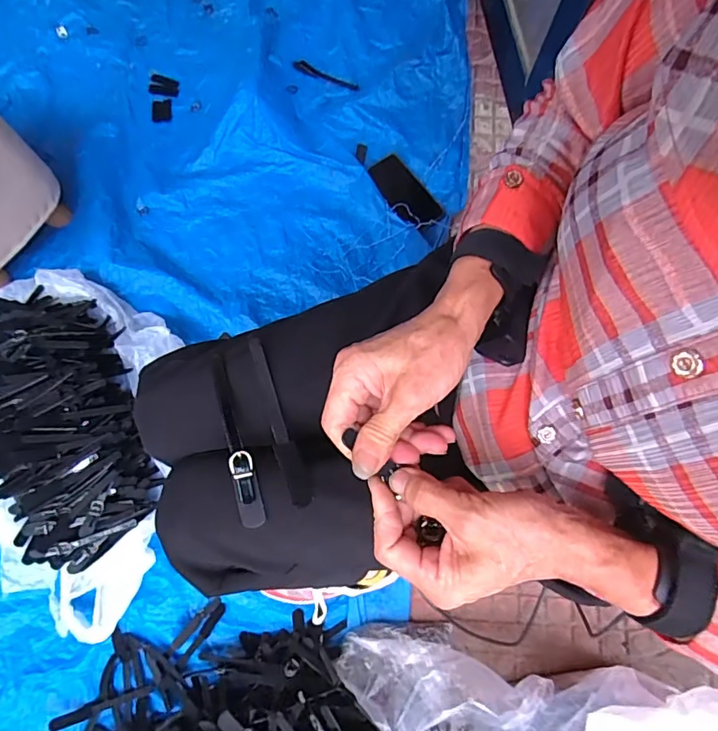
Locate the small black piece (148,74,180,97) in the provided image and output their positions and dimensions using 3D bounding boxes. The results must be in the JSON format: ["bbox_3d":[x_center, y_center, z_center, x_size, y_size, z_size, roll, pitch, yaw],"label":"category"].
[{"bbox_3d":[-0.383,-0.551,0.946,0.059,0.006,0.041,8,78,2],"label":"small black piece"}]

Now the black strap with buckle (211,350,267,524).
[{"bbox_3d":[-0.102,0.060,0.394,0.020,0.035,0.142,-19,63,-4],"label":"black strap with buckle"}]

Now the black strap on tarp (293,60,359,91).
[{"bbox_3d":[-0.064,-0.576,0.957,0.135,0.022,0.026,17,78,4],"label":"black strap on tarp"}]

